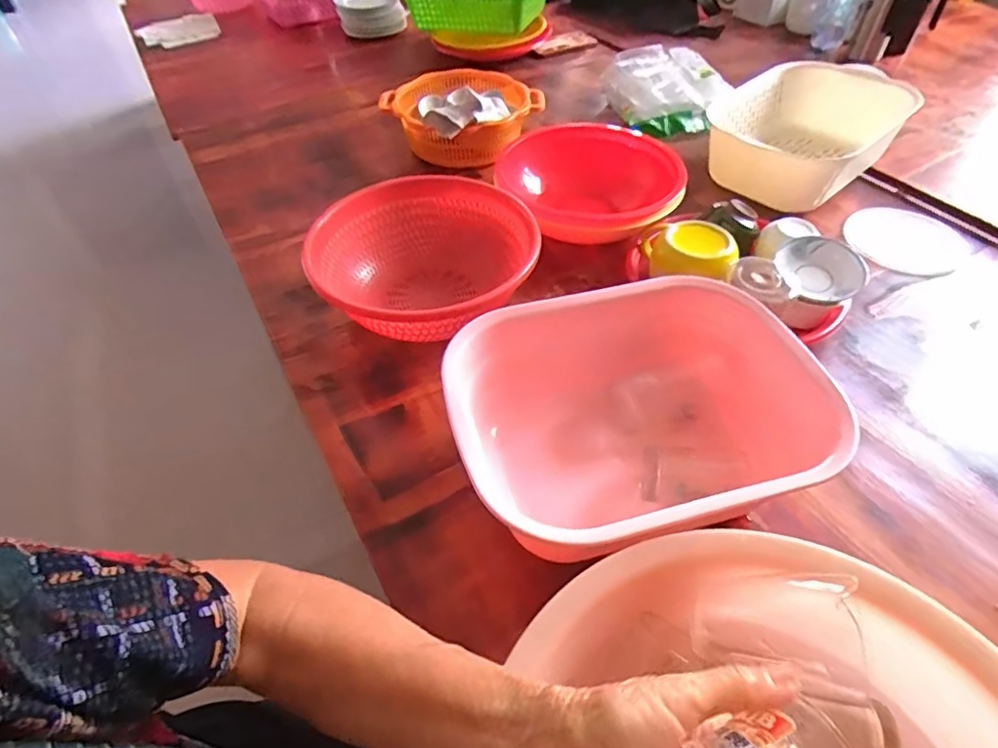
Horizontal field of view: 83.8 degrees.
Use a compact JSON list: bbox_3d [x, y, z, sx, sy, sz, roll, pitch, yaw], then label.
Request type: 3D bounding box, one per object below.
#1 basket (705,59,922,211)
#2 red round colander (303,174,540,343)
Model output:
[{"bbox_3d":[0.457,-0.367,0.839,0.254,0.104,0.220,-34,56,-26],"label":"basket"},{"bbox_3d":[-0.087,-0.123,0.651,0.233,0.095,0.252,-1,48,1],"label":"red round colander"}]

